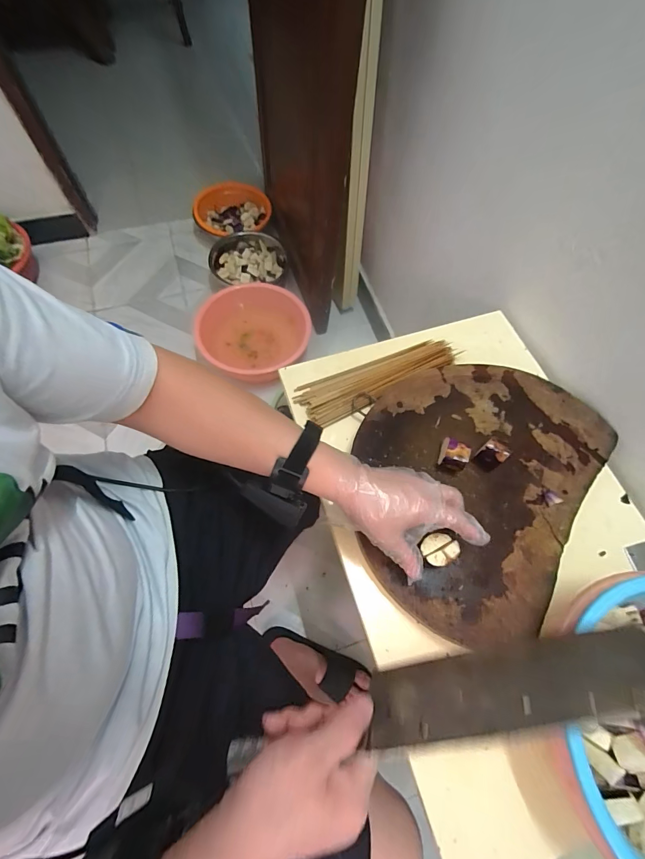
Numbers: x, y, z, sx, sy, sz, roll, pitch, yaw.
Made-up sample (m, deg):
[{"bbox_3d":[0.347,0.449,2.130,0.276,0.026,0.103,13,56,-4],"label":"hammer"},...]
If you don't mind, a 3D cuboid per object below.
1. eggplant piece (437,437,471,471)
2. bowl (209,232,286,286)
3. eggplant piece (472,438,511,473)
[{"bbox_3d":[0.169,0.032,0.470,0.035,0.021,0.033,24,67,7],"label":"eggplant piece"},{"bbox_3d":[-0.265,-0.585,1.289,0.256,0.101,0.264,1,66,-2],"label":"bowl"},{"bbox_3d":[0.215,0.035,0.470,0.032,0.031,0.031,-39,74,-18],"label":"eggplant piece"}]

